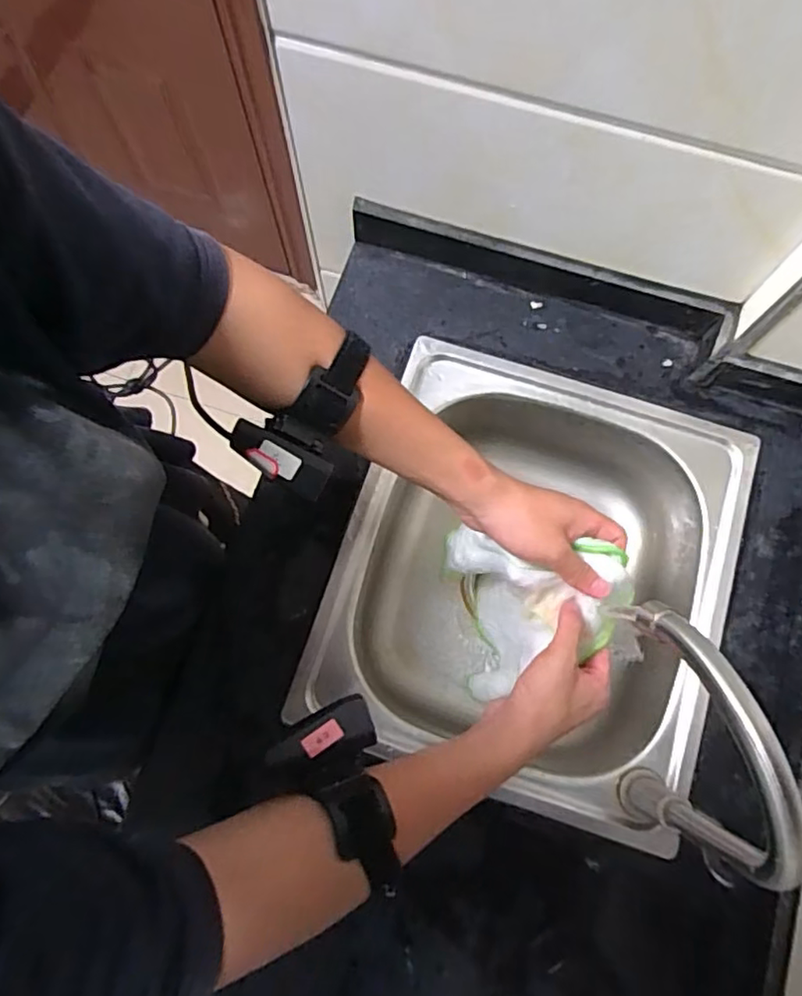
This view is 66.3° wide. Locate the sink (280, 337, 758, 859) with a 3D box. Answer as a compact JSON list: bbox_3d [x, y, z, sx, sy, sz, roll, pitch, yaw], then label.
[{"bbox_3d":[0.127,0.089,0.650,0.362,0.167,0.396,18,75,5],"label":"sink"}]

